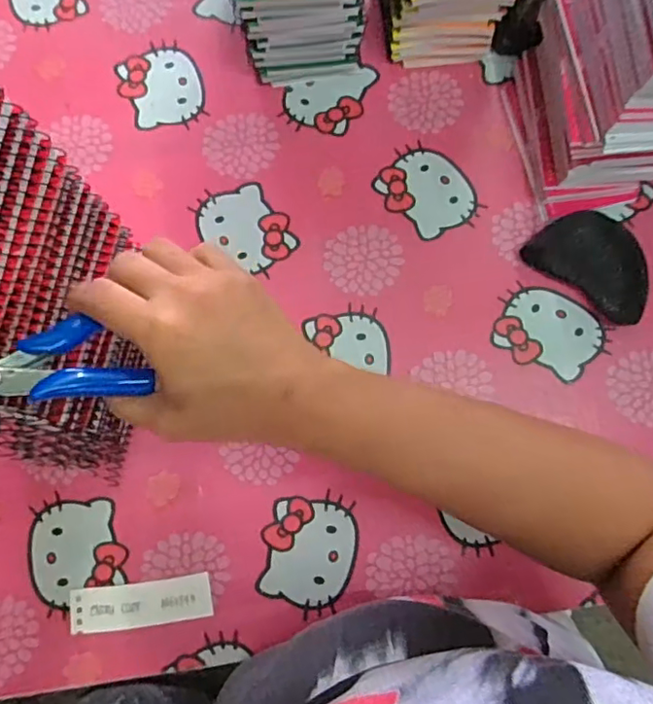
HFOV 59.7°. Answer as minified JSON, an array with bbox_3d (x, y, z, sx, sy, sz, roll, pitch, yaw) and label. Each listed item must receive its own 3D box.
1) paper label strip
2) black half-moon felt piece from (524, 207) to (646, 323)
[{"bbox_3d":[-0.142,0.193,0.436,0.107,0.004,0.032,-8,79,-1],"label":"paper label strip"},{"bbox_3d":[0.225,-0.077,0.473,0.104,0.011,0.065,38,96,12],"label":"black half-moon felt piece"}]

